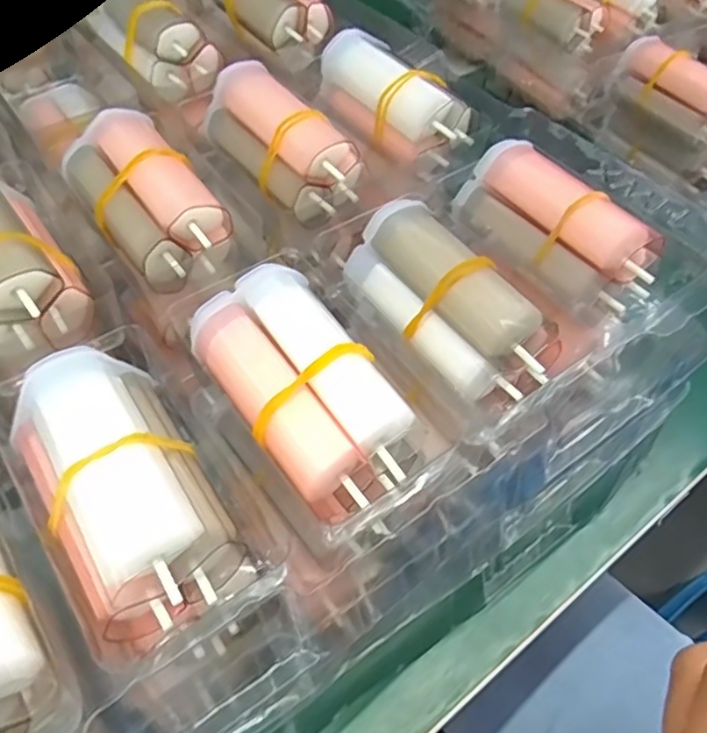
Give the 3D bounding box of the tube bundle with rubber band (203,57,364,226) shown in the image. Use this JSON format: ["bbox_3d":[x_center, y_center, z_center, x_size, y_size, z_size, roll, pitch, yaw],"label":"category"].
[{"bbox_3d":[-0.027,-0.084,0.231,0.025,0.026,0.072,-32,59,-23],"label":"tube bundle with rubber band"}]

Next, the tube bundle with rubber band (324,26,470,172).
[{"bbox_3d":[0.016,-0.109,0.249,0.026,0.029,0.064,-30,58,-22],"label":"tube bundle with rubber band"}]

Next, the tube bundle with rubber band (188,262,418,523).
[{"bbox_3d":[-0.012,0.004,0.165,0.035,0.020,0.067,-30,58,-22],"label":"tube bundle with rubber band"}]

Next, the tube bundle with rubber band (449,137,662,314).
[{"bbox_3d":[0.068,-0.046,0.210,0.033,0.021,0.068,-48,61,11],"label":"tube bundle with rubber band"}]

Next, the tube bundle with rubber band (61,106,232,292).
[{"bbox_3d":[-0.072,-0.057,0.214,0.034,0.029,0.064,-31,59,-22],"label":"tube bundle with rubber band"}]

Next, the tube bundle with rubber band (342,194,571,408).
[{"bbox_3d":[0.028,-0.021,0.187,0.028,0.021,0.070,-31,59,-22],"label":"tube bundle with rubber band"}]

